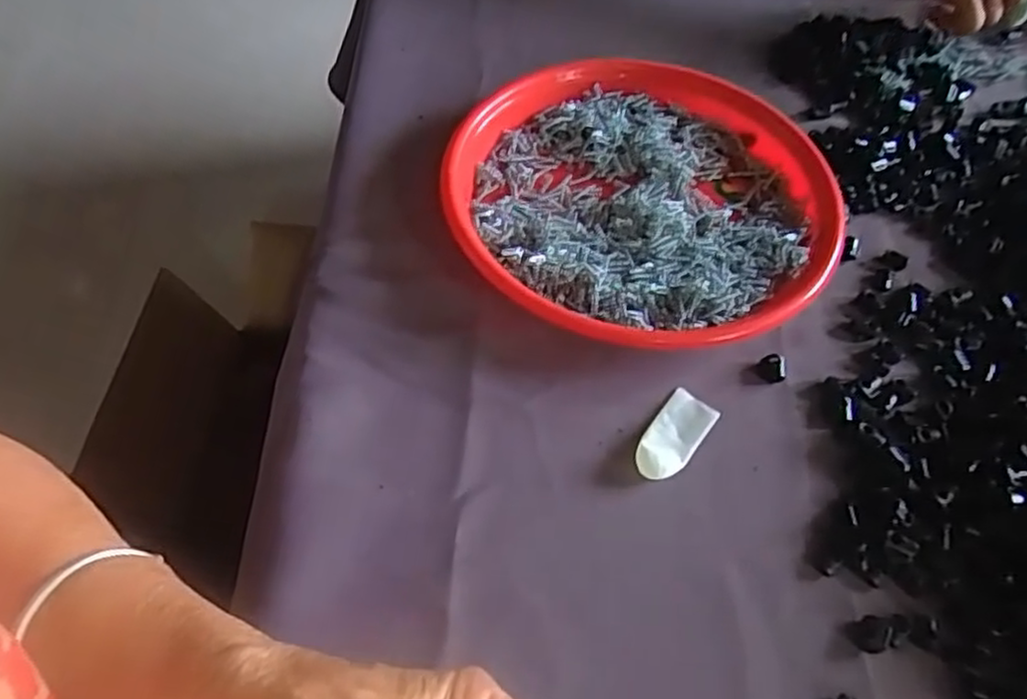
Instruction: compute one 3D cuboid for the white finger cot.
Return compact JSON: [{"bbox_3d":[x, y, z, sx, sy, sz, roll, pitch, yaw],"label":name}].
[{"bbox_3d":[0.083,0.043,0.375,0.025,0.010,0.055,30,61,18],"label":"white finger cot"}]

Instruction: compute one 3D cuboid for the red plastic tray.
[{"bbox_3d":[0.081,-0.096,0.455,0.231,0.032,0.225,5,56,2],"label":"red plastic tray"}]

